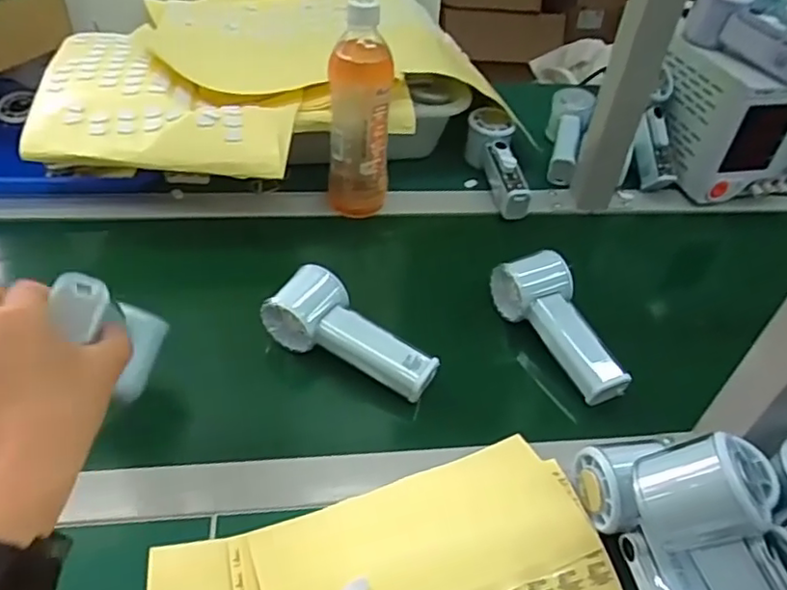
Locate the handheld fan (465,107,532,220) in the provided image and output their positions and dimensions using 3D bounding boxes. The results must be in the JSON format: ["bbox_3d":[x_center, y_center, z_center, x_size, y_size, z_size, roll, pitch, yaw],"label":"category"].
[{"bbox_3d":[0.127,-0.151,0.729,0.045,0.053,0.148,-8,61,-13],"label":"handheld fan"}]

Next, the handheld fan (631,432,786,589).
[{"bbox_3d":[0.205,0.161,0.370,0.065,0.070,0.155,-26,87,-29],"label":"handheld fan"}]

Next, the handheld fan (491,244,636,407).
[{"bbox_3d":[0.147,0.024,0.552,0.059,0.049,0.144,-11,46,-17],"label":"handheld fan"}]

